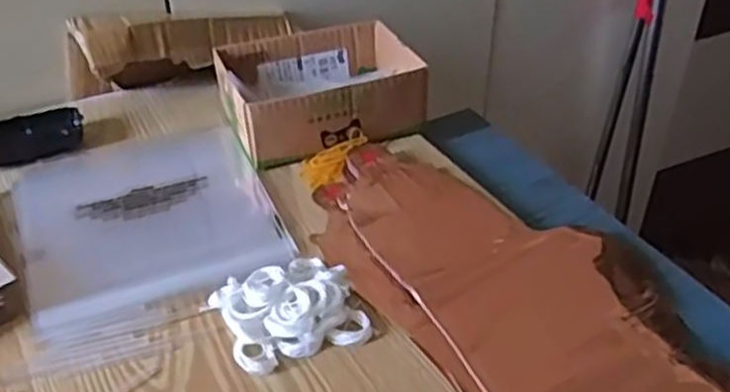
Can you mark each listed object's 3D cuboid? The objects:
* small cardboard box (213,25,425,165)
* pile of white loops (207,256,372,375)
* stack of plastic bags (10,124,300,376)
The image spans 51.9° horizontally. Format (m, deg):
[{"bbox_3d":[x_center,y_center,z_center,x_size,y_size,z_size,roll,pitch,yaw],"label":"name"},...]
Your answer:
[{"bbox_3d":[-0.047,-0.107,0.751,0.185,0.067,0.141,-14,39,-17],"label":"small cardboard box"},{"bbox_3d":[-0.055,0.080,0.548,0.095,0.024,0.087,-15,40,-18],"label":"pile of white loops"},{"bbox_3d":[-0.182,0.024,0.636,0.205,0.010,0.261,-15,40,-18],"label":"stack of plastic bags"}]

